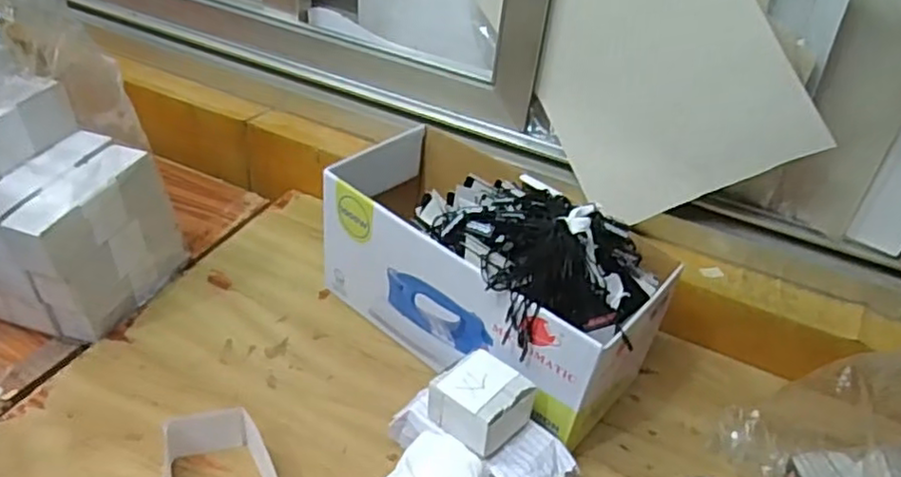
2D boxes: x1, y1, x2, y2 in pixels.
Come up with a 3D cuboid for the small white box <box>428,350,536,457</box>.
[{"bbox_3d":[0.021,0.117,0.472,0.057,0.042,0.059,35,46,30],"label":"small white box"}]

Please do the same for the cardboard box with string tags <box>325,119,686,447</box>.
[{"bbox_3d":[0.031,0.020,0.556,0.272,0.175,0.135,32,43,28],"label":"cardboard box with string tags"}]

